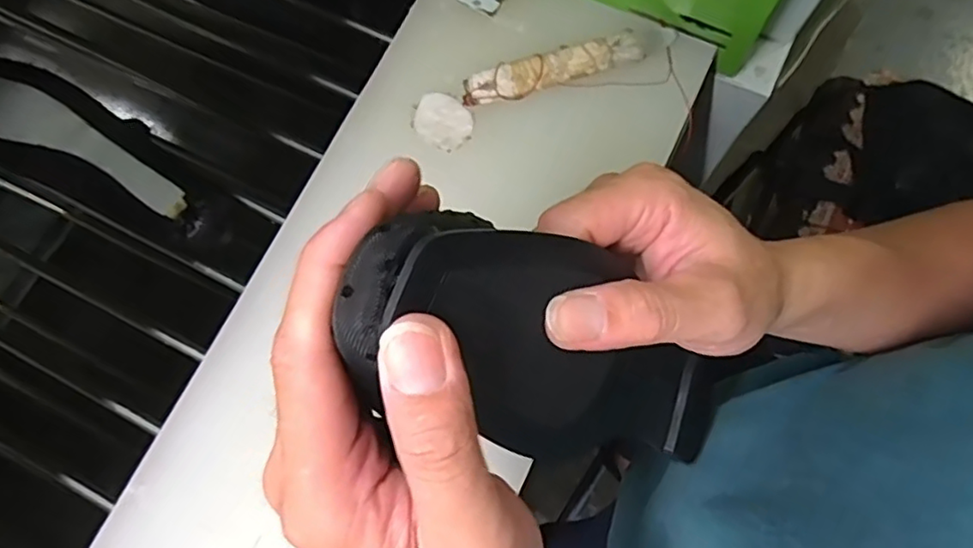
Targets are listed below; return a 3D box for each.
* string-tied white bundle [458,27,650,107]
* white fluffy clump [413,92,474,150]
[{"bbox_3d":[0.050,-0.157,0.478,0.137,0.018,0.028,-16,77,-2],"label":"string-tied white bundle"},{"bbox_3d":[-0.034,-0.118,0.476,0.047,0.004,0.039,40,81,10],"label":"white fluffy clump"}]

